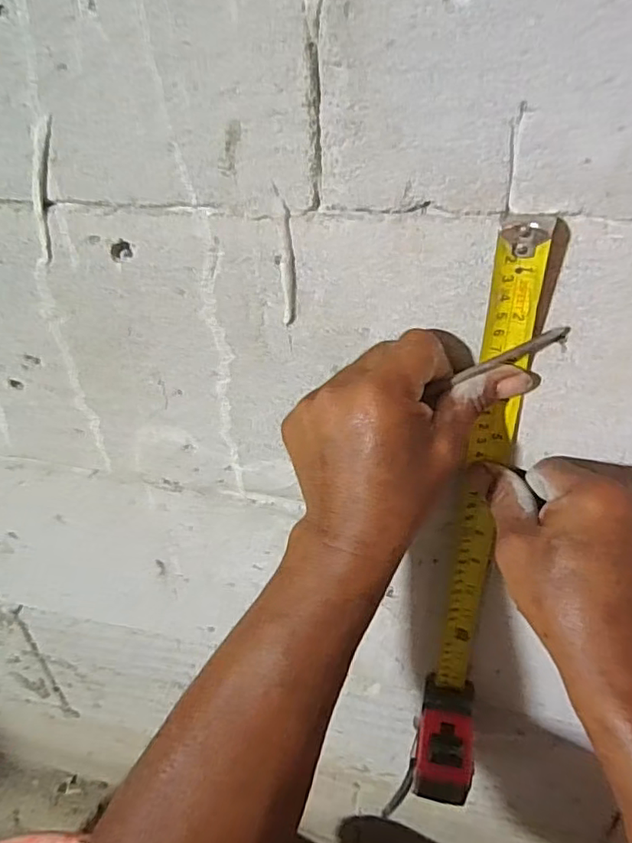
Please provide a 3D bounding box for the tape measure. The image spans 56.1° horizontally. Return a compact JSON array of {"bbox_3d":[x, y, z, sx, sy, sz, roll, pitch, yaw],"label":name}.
[{"bbox_3d":[0.098,0.087,0.367,0.039,0.412,0.062,8,31,15],"label":"tape measure"}]

